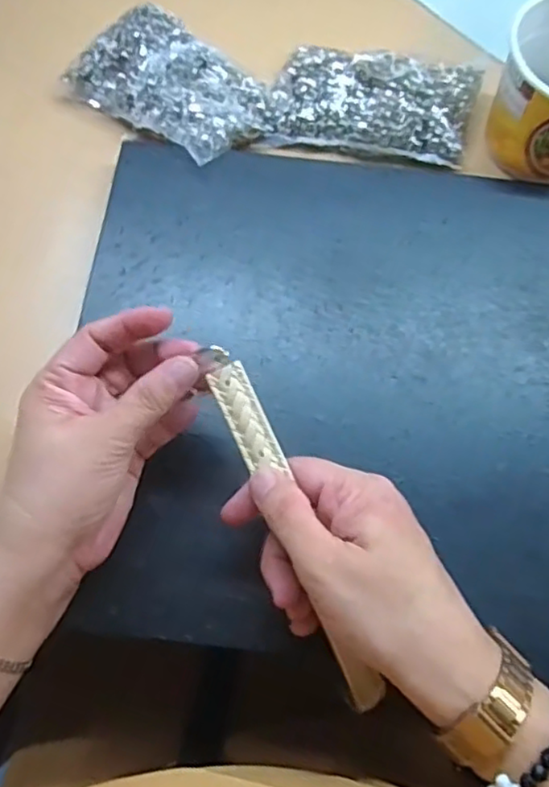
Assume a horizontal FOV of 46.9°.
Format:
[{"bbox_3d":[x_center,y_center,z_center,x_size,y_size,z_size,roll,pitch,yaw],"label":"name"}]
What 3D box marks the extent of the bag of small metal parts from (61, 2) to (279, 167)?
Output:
[{"bbox_3d":[-0.069,-0.210,0.432,0.131,0.029,0.080,37,75,11],"label":"bag of small metal parts"}]

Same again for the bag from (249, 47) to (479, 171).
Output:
[{"bbox_3d":[0.067,-0.200,0.433,0.137,0.017,0.076,11,72,3],"label":"bag"}]

